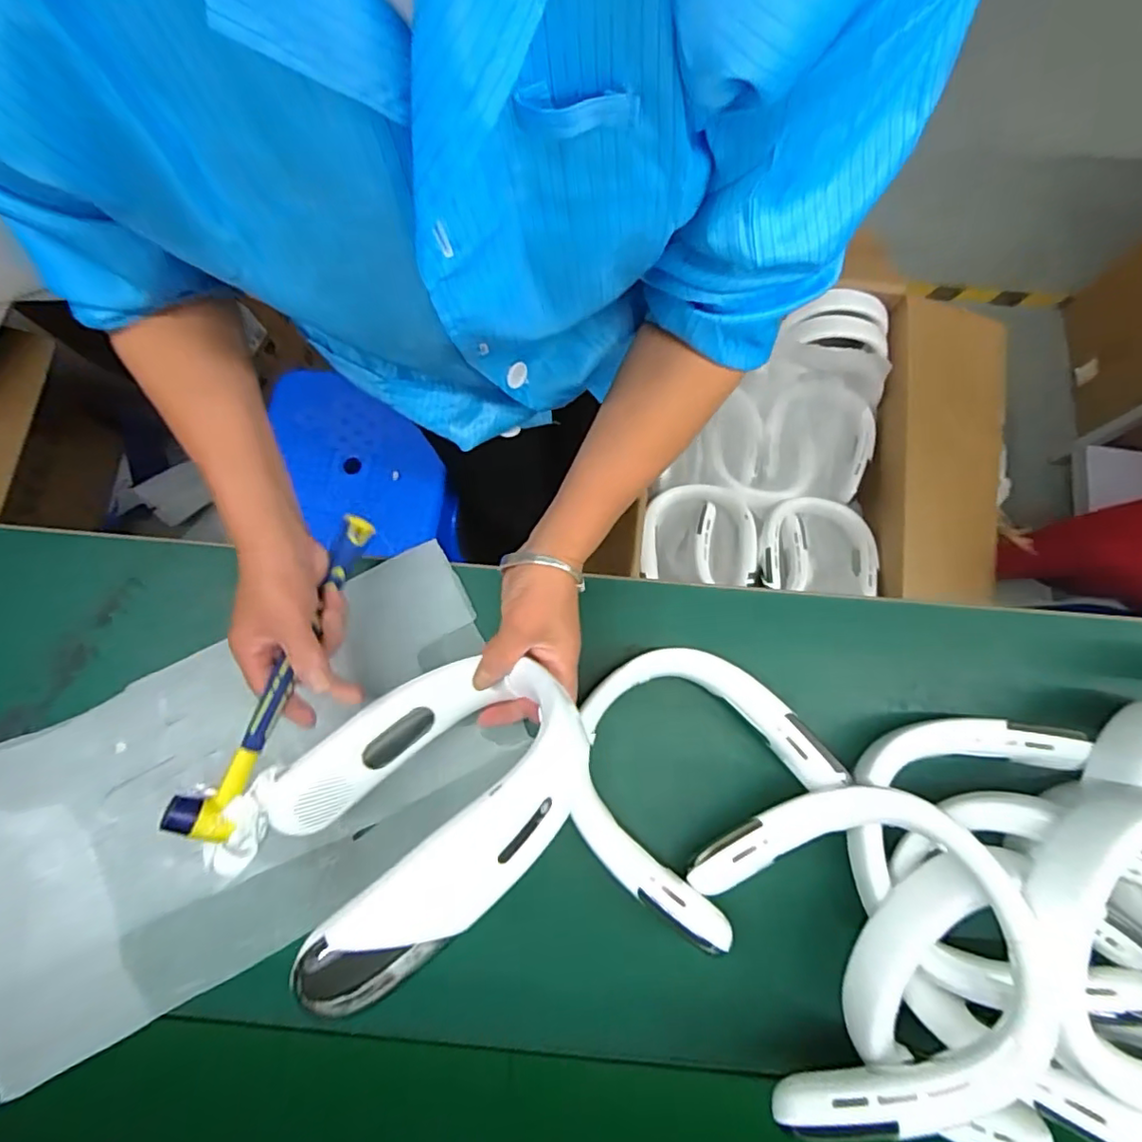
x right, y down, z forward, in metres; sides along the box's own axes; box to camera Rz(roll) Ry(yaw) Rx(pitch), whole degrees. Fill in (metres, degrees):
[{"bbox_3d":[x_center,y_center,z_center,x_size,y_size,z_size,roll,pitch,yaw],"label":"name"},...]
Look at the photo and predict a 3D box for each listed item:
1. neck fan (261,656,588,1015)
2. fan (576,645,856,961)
[{"bbox_3d":[-0.095,0.134,0.389,0.189,0.223,0.039,-36,115,-20],"label":"neck fan"},{"bbox_3d":[0.097,0.166,0.490,0.199,0.045,0.192,39,80,8],"label":"fan"}]

